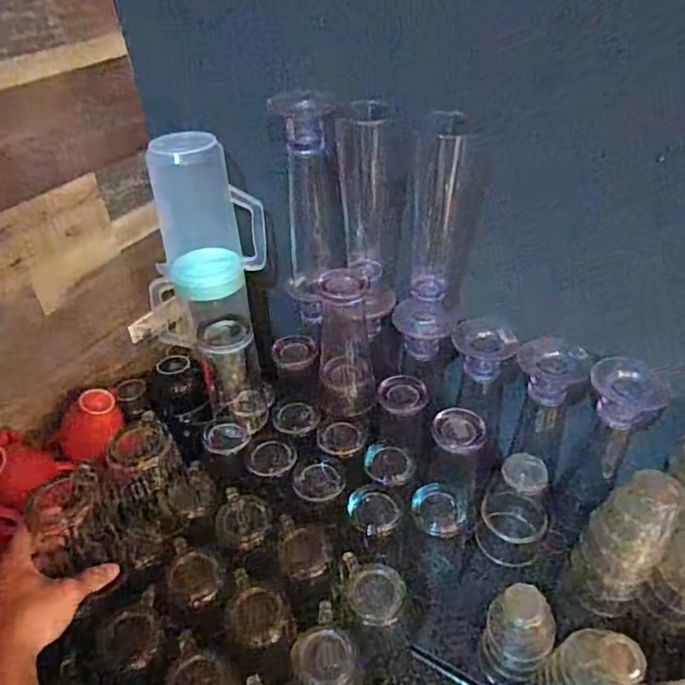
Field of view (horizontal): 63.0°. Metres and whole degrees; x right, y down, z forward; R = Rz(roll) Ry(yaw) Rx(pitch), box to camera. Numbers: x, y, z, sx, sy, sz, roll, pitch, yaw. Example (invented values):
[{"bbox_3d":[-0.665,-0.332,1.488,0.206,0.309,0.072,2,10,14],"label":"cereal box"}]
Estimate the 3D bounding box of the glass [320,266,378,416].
[{"bbox_3d":[0.005,0.006,0.685,0.067,0.175,0.072,-5,39,-3],"label":"glass"}]

